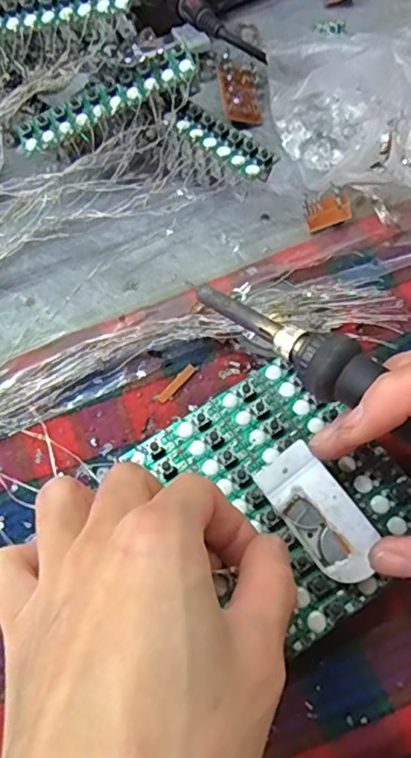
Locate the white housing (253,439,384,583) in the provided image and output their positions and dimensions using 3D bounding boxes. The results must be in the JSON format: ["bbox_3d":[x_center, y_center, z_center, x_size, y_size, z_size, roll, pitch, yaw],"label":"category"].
[{"bbox_3d":[0.041,0.048,0.205,0.024,0.006,0.049,-41,68,10],"label":"white housing"}]

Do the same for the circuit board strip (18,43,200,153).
[{"bbox_3d":[-0.050,-0.137,0.281,0.094,0.006,0.016,-22,66,8],"label":"circuit board strip"}]

